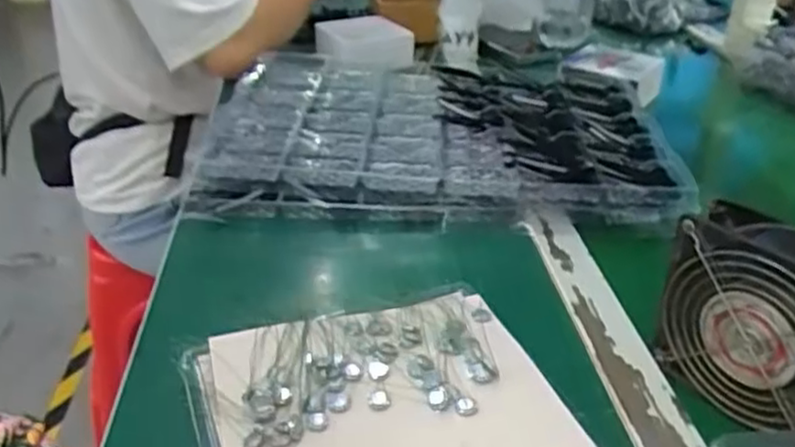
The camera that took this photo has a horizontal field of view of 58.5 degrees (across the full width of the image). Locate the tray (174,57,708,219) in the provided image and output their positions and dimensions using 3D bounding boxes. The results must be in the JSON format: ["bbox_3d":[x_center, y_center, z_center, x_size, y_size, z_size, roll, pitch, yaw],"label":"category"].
[{"bbox_3d":[0.040,-0.102,0.734,0.439,0.043,0.336,2,29,1],"label":"tray"}]

